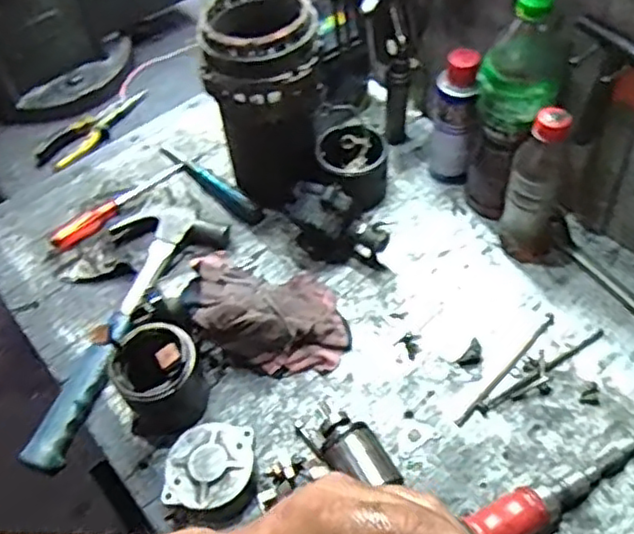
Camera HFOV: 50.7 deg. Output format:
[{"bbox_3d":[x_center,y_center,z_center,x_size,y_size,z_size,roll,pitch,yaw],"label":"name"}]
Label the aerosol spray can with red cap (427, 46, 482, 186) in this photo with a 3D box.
[{"bbox_3d":[0.158,-0.168,0.783,0.055,0.169,0.050,6,54,8],"label":"aerosol spray can with red cap"}]

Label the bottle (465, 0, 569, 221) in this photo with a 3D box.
[{"bbox_3d":[0.215,-0.161,0.712,0.077,0.263,0.081,-25,56,-14],"label":"bottle"}]

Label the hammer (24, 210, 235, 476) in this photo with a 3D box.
[{"bbox_3d":[-0.224,0.059,0.733,0.123,0.032,0.334,17,57,15],"label":"hammer"}]

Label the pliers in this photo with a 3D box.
[{"bbox_3d":[-0.327,-0.208,0.984,0.069,0.012,0.190,24,59,19],"label":"pliers"}]

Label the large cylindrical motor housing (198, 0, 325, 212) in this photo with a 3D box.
[{"bbox_3d":[-0.055,-0.193,0.781,0.124,0.227,0.123,-6,54,-1],"label":"large cylindrical motor housing"}]

